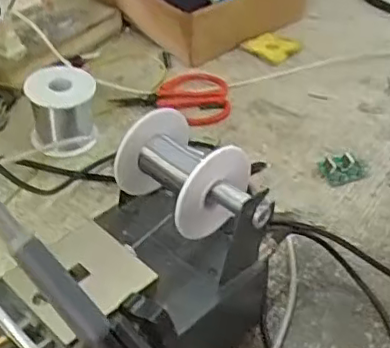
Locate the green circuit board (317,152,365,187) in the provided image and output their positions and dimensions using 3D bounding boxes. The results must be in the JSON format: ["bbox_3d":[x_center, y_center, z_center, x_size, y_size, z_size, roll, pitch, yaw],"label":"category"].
[{"bbox_3d":[0.137,-0.007,0.558,0.042,0.021,0.027,-11,43,-13],"label":"green circuit board"}]

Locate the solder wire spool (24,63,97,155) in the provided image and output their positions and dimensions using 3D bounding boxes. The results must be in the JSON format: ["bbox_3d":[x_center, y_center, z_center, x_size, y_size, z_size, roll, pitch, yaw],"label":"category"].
[{"bbox_3d":[-0.126,-0.060,0.575,0.062,0.076,0.060,0,42,0],"label":"solder wire spool"}]

